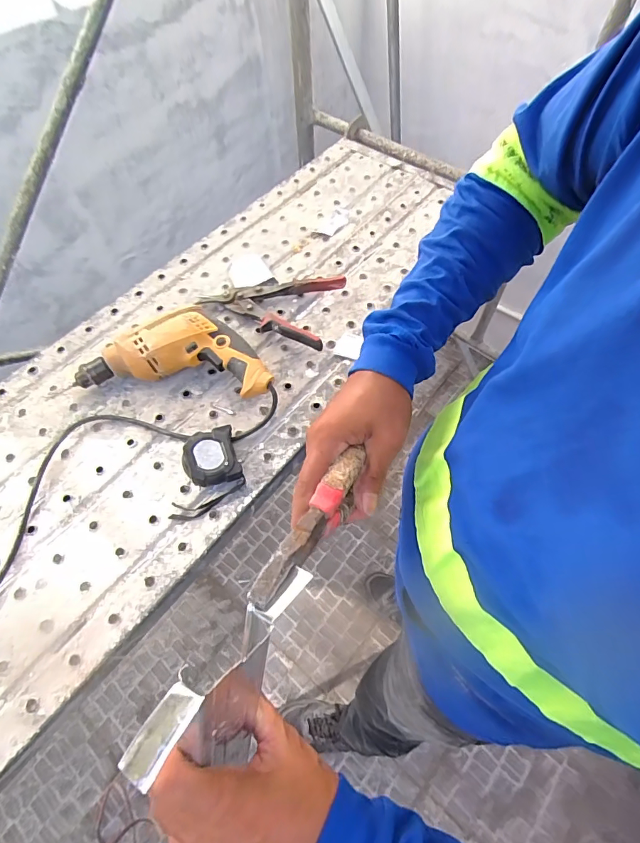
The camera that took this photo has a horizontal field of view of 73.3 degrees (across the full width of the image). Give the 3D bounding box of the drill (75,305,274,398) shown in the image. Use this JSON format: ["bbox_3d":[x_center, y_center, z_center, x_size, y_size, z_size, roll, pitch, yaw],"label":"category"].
[{"bbox_3d":[-0.196,-0.095,0.601,0.269,0.069,0.121,4,60,4],"label":"drill"}]

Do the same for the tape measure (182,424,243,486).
[{"bbox_3d":[-0.136,0.047,0.538,0.063,0.038,0.062,-17,62,-8],"label":"tape measure"}]

